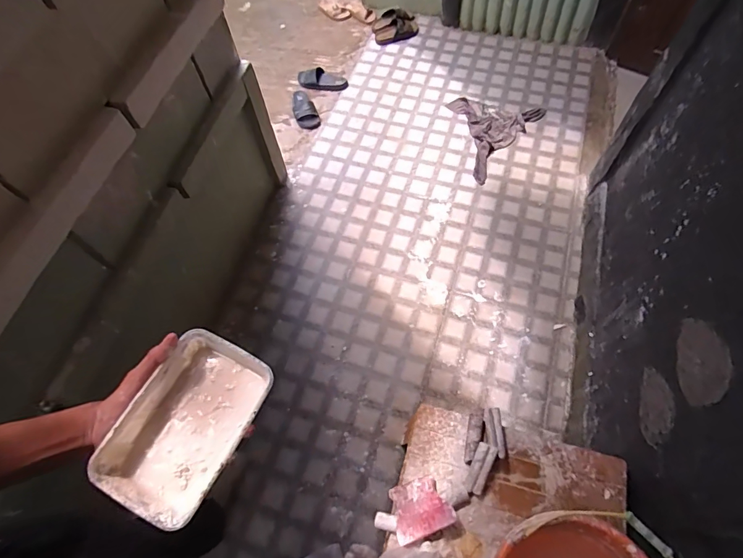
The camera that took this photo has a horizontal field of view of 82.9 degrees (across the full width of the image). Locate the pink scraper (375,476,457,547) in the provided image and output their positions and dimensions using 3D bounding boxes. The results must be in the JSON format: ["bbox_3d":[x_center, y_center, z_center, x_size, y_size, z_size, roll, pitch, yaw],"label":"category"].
[{"bbox_3d":[0.081,0.459,0.835,0.149,0.013,0.102,-19,43,-6],"label":"pink scraper"}]

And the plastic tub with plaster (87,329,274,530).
[{"bbox_3d":[-0.181,0.145,0.424,0.109,0.039,0.165,23,66,14],"label":"plastic tub with plaster"}]

